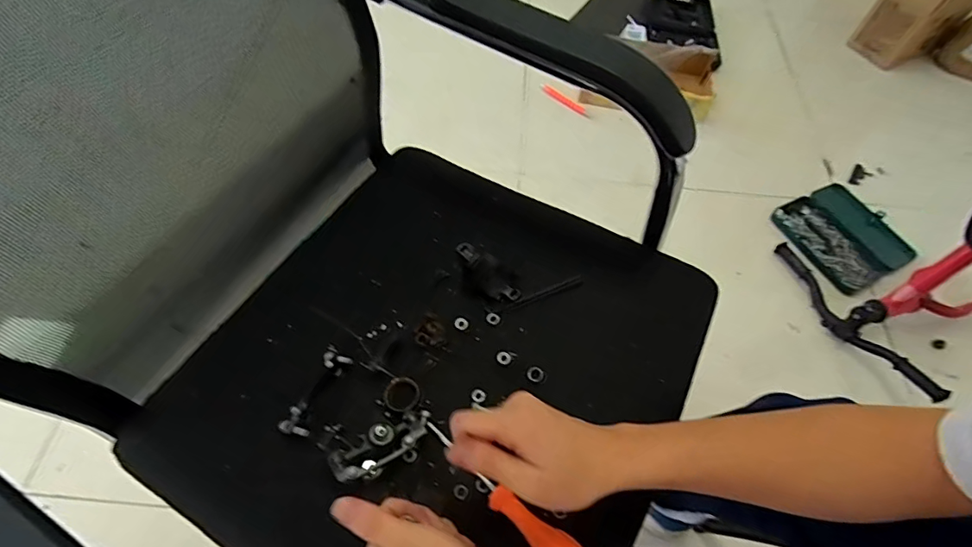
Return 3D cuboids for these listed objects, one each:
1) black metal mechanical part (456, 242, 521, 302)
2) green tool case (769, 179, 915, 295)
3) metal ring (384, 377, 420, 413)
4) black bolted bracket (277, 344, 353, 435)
[{"bbox_3d":[-0.003,0.001,0.519,0.084,0.024,0.038,40,66,18],"label":"black metal mechanical part"},{"bbox_3d":[0.831,-0.093,1.127,0.262,0.029,0.242,-23,64,-15],"label":"green tool case"},{"bbox_3d":[-0.079,0.114,0.459,0.033,0.010,0.033,1,61,-2],"label":"metal ring"},{"bbox_3d":[-0.157,0.110,0.460,0.034,0.023,0.089,18,61,7],"label":"black bolted bracket"}]

